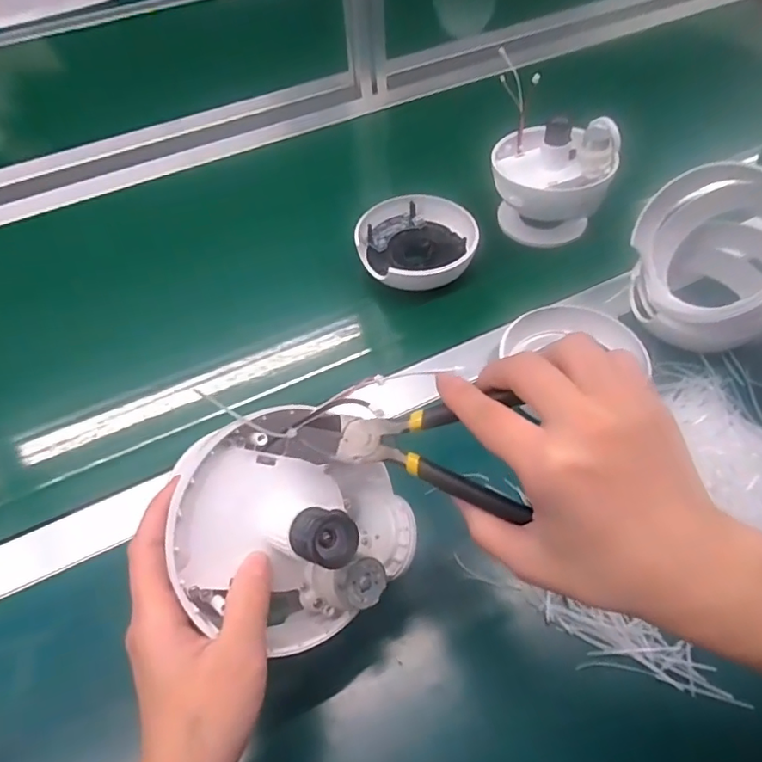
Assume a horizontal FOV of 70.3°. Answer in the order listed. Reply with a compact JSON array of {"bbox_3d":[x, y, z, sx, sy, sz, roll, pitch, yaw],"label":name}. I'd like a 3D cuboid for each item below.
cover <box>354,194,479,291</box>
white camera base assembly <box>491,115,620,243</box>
[{"bbox_3d":[0.034,-0.138,0.542,0.119,0.039,0.116,9,48,8],"label":"cover"},{"bbox_3d":[0.170,-0.202,0.553,0.119,0.108,0.099,13,48,11],"label":"white camera base assembly"}]

